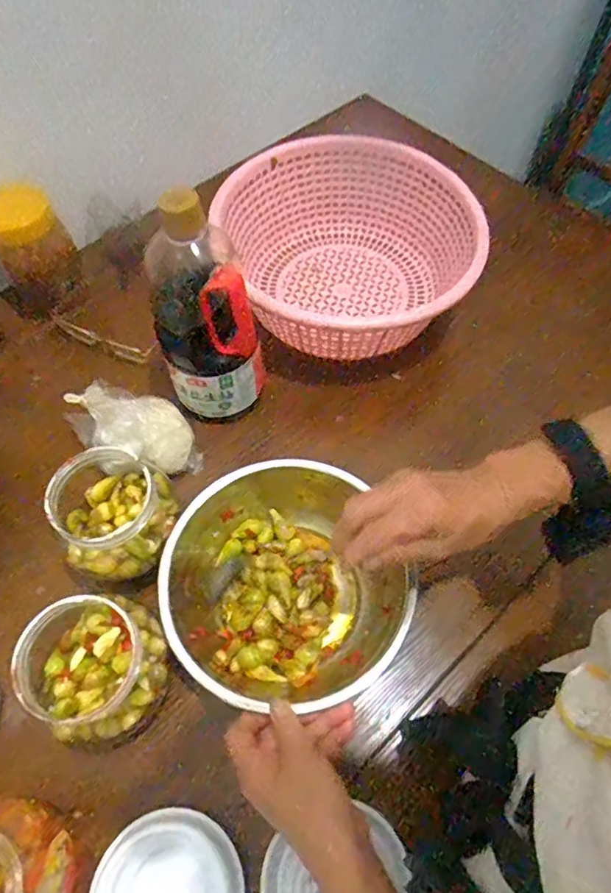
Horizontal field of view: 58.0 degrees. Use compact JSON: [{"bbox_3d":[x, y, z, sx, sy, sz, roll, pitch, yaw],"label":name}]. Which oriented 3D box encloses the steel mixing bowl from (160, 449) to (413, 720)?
[{"bbox_3d":[-0.017,0.123,0.505,0.213,0.082,0.203,0,62,0],"label":"steel mixing bowl"}]

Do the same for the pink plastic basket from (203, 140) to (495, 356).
[{"bbox_3d":[0.040,-0.229,0.685,0.287,0.137,0.294,0,62,0],"label":"pink plastic basket"}]

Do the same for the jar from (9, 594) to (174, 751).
[{"bbox_3d":[-0.162,0.172,0.442,0.094,0.099,0.093,0,62,0],"label":"jar"}]

